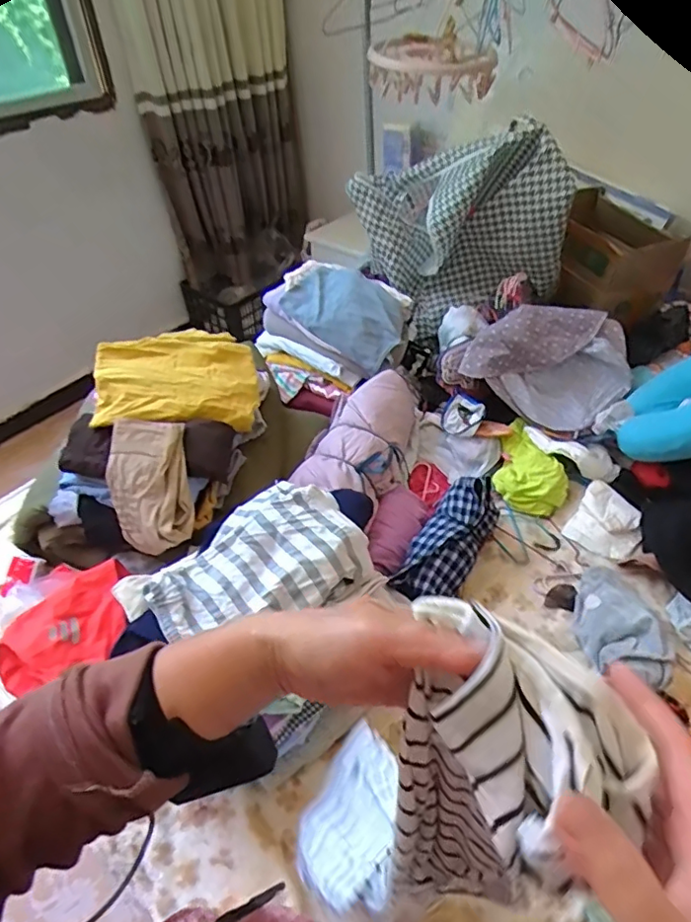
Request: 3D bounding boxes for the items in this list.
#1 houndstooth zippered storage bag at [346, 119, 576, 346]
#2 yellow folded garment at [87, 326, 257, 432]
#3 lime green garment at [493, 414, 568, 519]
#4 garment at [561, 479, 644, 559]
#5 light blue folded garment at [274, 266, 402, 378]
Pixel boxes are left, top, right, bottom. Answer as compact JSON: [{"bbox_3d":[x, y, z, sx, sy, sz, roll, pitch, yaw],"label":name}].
[{"bbox_3d":[0.274,-0.595,1.406,0.478,0.437,0.302,-2,44,0],"label":"houndstooth zippered storage bag"},{"bbox_3d":[-0.309,-0.155,1.025,0.278,0.094,0.235,-9,45,-7],"label":"yellow folded garment"},{"bbox_3d":[0.400,0.014,1.179,0.147,0.059,0.217,13,46,15],"label":"lime green garment"},{"bbox_3d":[0.520,0.119,1.091,0.126,0.024,0.150,32,68,21],"label":"garment"},{"bbox_3d":[-0.003,-0.349,1.322,0.281,0.122,0.176,24,50,24],"label":"light blue folded garment"}]

